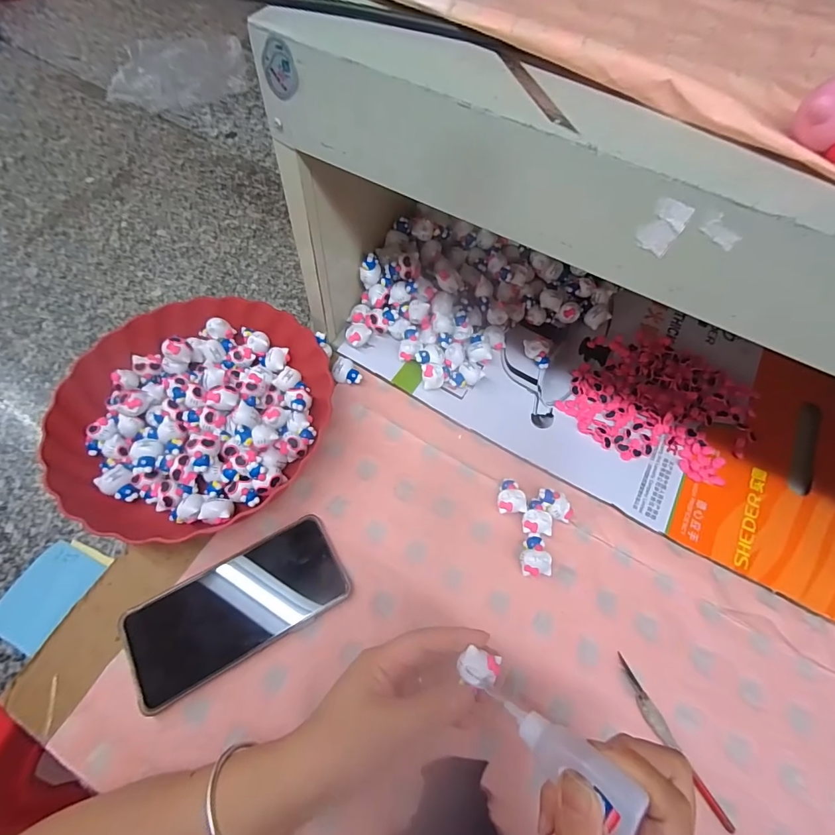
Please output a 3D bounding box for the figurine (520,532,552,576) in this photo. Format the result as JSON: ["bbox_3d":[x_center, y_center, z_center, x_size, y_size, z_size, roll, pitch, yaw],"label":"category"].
[{"bbox_3d":[0.103,0.121,0.381,0.026,0.018,0.035,-1,64,-3],"label":"figurine"}]

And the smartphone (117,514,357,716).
[{"bbox_3d":[-0.145,0.153,0.354,0.169,0.010,0.076,-27,68,-15],"label":"smartphone"}]

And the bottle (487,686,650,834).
[{"bbox_3d":[0.071,0.174,0.227,0.025,0.019,0.086,-47,35,-22],"label":"bottle"}]

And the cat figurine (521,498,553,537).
[{"bbox_3d":[0.109,0.091,0.396,0.025,0.012,0.031,10,64,2],"label":"cat figurine"}]

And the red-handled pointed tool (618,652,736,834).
[{"bbox_3d":[0.191,0.245,0.328,0.015,0.008,0.121,-25,67,-14],"label":"red-handled pointed tool"}]

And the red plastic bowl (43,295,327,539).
[{"bbox_3d":[-0.209,-0.008,0.412,0.230,0.051,0.238,1,64,-2],"label":"red plastic bowl"}]

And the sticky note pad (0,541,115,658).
[{"bbox_3d":[-0.305,0.142,0.356,0.060,0.005,0.081,25,65,9],"label":"sticky note pad"}]

